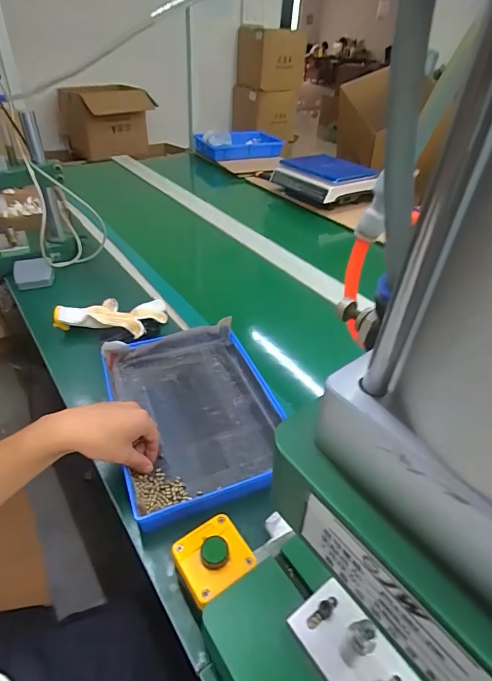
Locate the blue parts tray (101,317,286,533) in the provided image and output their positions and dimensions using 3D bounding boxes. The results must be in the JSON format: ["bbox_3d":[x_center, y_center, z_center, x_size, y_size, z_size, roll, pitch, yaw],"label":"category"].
[{"bbox_3d":[-0.075,0.100,0.607,0.242,0.045,0.323,-13,42,-20],"label":"blue parts tray"}]

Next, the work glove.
[{"bbox_3d":[-0.262,-0.050,0.791,0.196,0.050,0.126,7,39,3],"label":"work glove"}]

